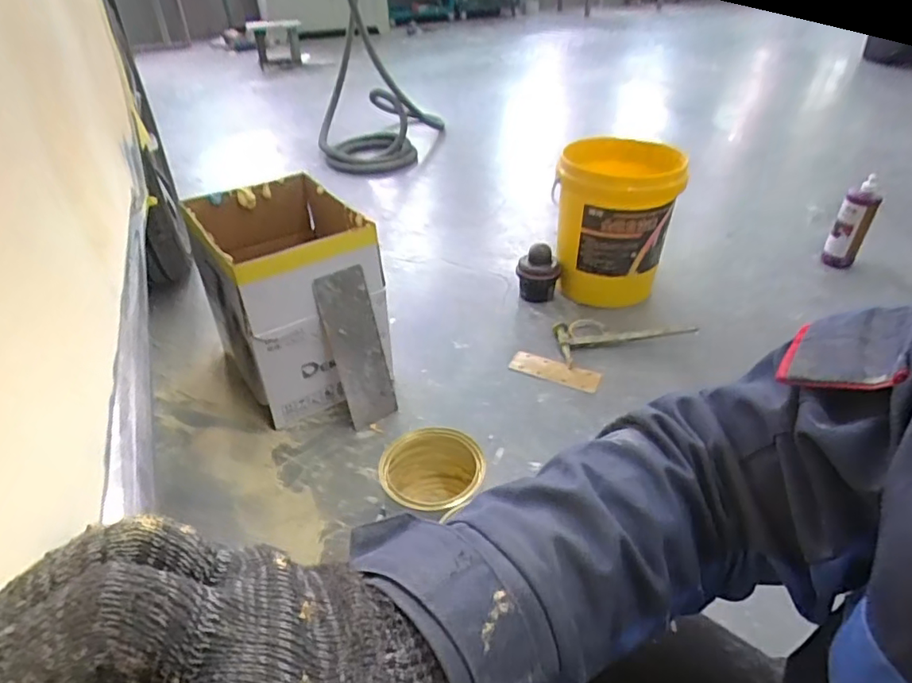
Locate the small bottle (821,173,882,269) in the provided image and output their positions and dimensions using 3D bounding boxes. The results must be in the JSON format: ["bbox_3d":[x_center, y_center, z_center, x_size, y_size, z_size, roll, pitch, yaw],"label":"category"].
[{"bbox_3d":[1.063,-0.317,1.509,0.082,0.254,0.082,23,44,29],"label":"small bottle"}]

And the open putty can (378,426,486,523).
[{"bbox_3d":[-0.036,0.242,0.918,0.158,0.131,0.154,-1,37,1],"label":"open putty can"}]

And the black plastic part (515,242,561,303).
[{"bbox_3d":[0.214,-0.178,1.462,0.105,0.151,0.112,6,38,10],"label":"black plastic part"}]

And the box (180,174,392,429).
[{"bbox_3d":[-0.345,-0.094,1.190,0.289,0.364,0.417,-23,42,-26],"label":"box"}]

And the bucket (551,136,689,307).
[{"bbox_3d":[0.398,-0.307,1.457,0.283,0.347,0.281,4,38,8],"label":"bucket"}]

